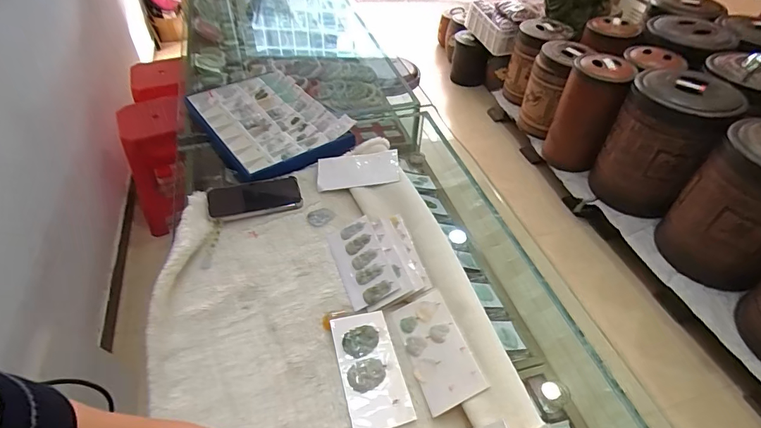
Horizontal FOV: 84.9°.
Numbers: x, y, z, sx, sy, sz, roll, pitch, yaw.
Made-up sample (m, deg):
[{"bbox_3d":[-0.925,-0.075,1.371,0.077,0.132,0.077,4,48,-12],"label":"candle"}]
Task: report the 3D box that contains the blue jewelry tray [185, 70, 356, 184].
[{"bbox_3d":[-0.249,-0.209,0.917,0.250,0.043,0.371,-29,53,-26],"label":"blue jewelry tray"}]

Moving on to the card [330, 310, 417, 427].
[{"bbox_3d":[-0.014,0.203,0.551,0.078,0.010,0.156,-10,47,-12],"label":"card"}]

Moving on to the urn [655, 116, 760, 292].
[{"bbox_3d":[1.314,-0.042,1.504,0.354,0.546,0.374,35,55,28],"label":"urn"}]

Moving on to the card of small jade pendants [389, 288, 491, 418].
[{"bbox_3d":[0.073,0.180,0.559,0.078,0.005,0.153,-30,47,4],"label":"card of small jade pendants"}]

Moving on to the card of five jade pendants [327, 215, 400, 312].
[{"bbox_3d":[-0.031,0.073,0.658,0.074,0.007,0.152,-26,52,-1],"label":"card of five jade pendants"}]

